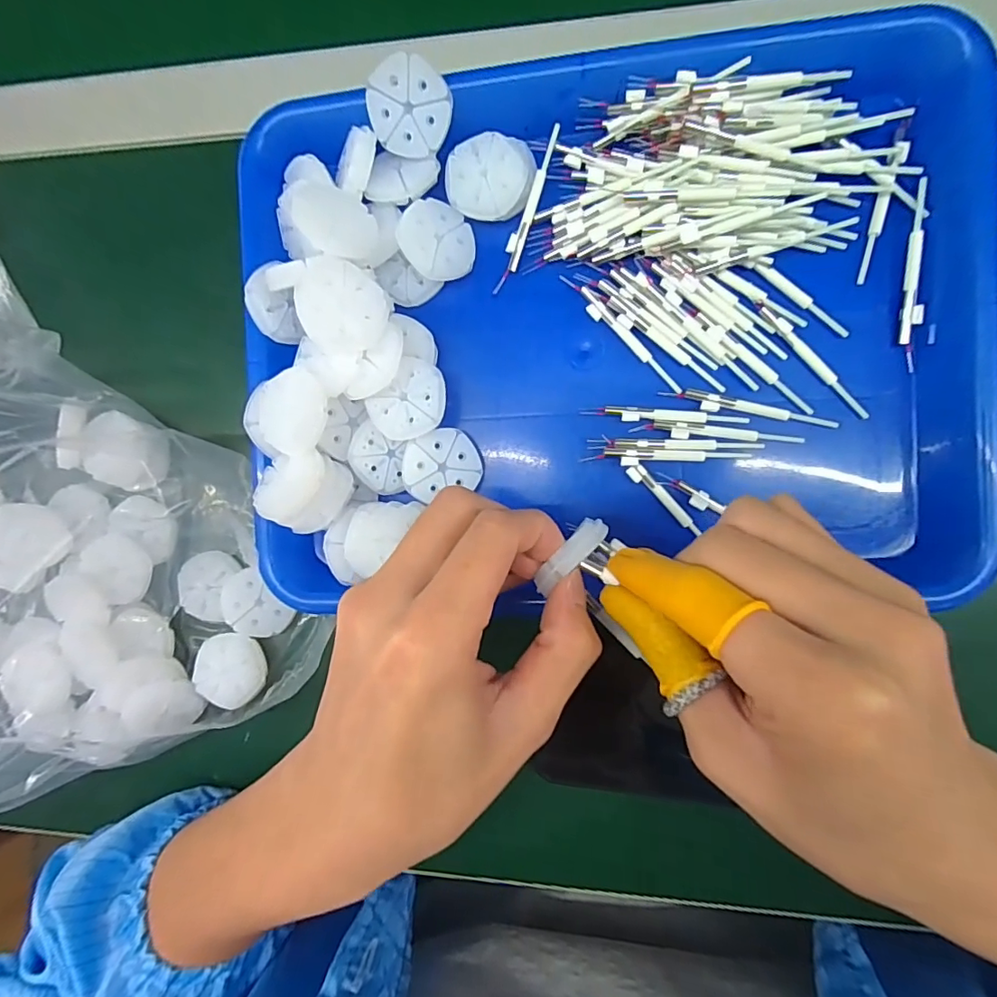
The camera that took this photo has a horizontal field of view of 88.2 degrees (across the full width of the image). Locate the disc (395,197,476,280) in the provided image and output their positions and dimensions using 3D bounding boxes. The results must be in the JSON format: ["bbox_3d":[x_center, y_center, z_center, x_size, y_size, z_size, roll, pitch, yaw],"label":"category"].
[{"bbox_3d":[-0.029,-0.124,0.248,0.037,0.005,0.037,2,86,-25],"label":"disc"}]

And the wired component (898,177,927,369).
[{"bbox_3d":[0.185,-0.098,0.228,0.007,0.008,0.079,1,91,8],"label":"wired component"}]

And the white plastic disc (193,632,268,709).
[{"bbox_3d":[-0.143,0.091,0.275,0.034,0.012,0.038,-38,86,7],"label":"white plastic disc"}]

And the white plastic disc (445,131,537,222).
[{"bbox_3d":[-0.003,-0.154,0.248,0.042,0.010,0.035,-18,89,8],"label":"white plastic disc"}]

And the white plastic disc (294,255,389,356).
[{"bbox_3d":[-0.069,-0.083,0.225,0.038,0.006,0.039,0,90,-23],"label":"white plastic disc"}]

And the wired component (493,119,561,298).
[{"bbox_3d":[0.014,-0.140,0.251,0.008,0.006,0.079,20,94,7],"label":"wired component"}]

